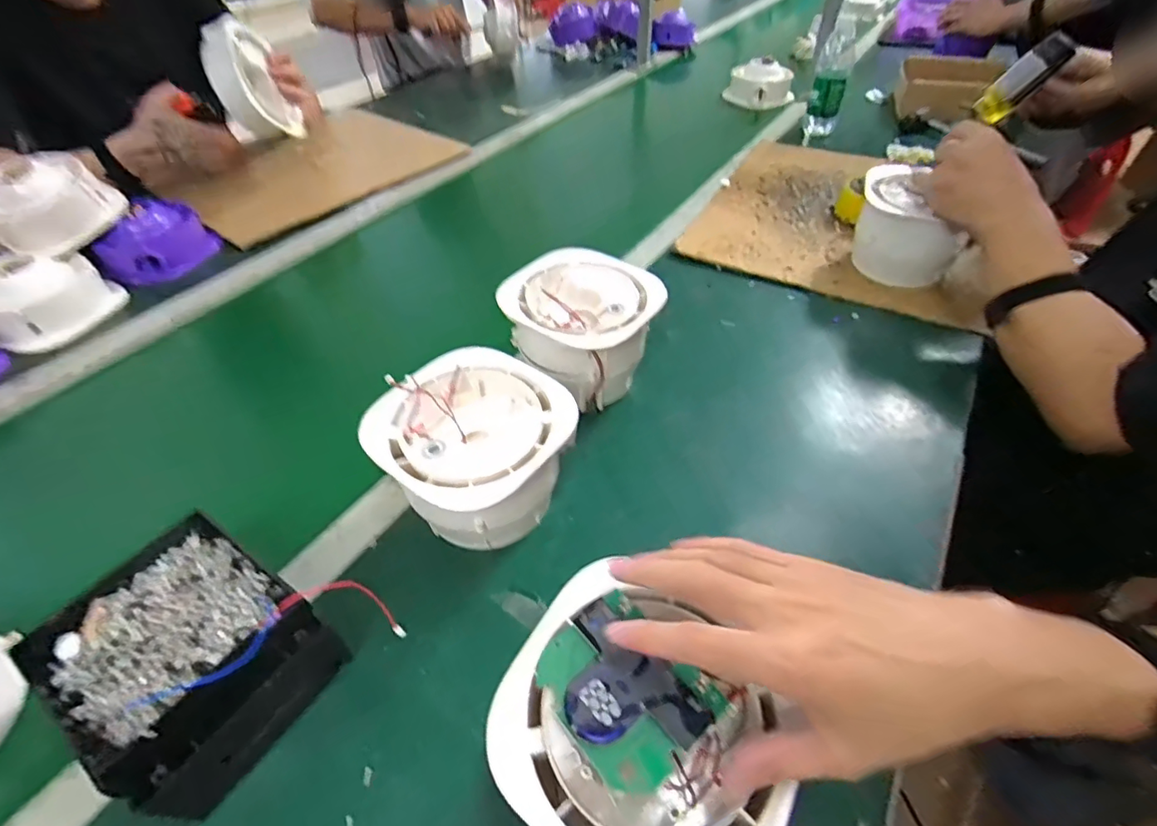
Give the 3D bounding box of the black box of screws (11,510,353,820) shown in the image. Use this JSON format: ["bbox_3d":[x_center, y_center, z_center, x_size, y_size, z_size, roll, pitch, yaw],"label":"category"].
[{"bbox_3d":[-0.248,0.156,0.340,0.153,0.070,0.121,27,53,23],"label":"black box of screws"}]

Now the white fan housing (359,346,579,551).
[{"bbox_3d":[-0.082,0.034,0.431,0.139,0.102,0.135,-35,56,-27],"label":"white fan housing"}]

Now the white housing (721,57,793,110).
[{"bbox_3d":[0.439,-0.796,1.272,0.166,0.084,0.135,10,48,10],"label":"white housing"}]

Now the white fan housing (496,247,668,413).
[{"bbox_3d":[0.001,-0.085,0.539,0.139,0.098,0.134,35,57,28],"label":"white fan housing"}]

